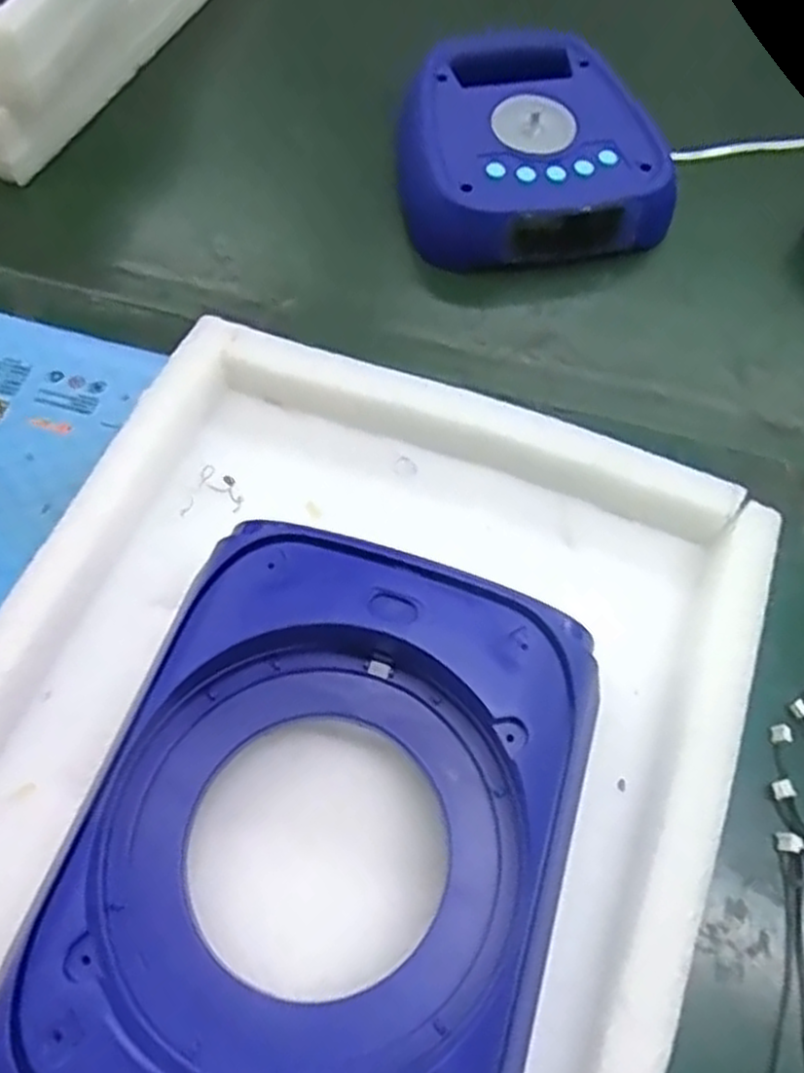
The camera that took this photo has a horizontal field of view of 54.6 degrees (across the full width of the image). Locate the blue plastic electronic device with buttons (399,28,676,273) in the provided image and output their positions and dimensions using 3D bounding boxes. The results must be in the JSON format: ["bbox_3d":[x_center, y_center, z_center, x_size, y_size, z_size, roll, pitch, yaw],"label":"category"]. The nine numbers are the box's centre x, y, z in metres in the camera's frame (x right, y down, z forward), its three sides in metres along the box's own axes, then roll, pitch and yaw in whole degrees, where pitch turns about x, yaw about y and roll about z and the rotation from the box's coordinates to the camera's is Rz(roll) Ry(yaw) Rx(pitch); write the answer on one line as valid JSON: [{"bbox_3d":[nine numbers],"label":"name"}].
[{"bbox_3d":[0.076,-0.254,0.510,0.168,0.047,0.180,-9,61,-8],"label":"blue plastic electronic device with buttons"}]

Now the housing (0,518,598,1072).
[{"bbox_3d":[-0.029,0.111,0.264,0.156,0.047,0.218,18,61,7],"label":"housing"}]

